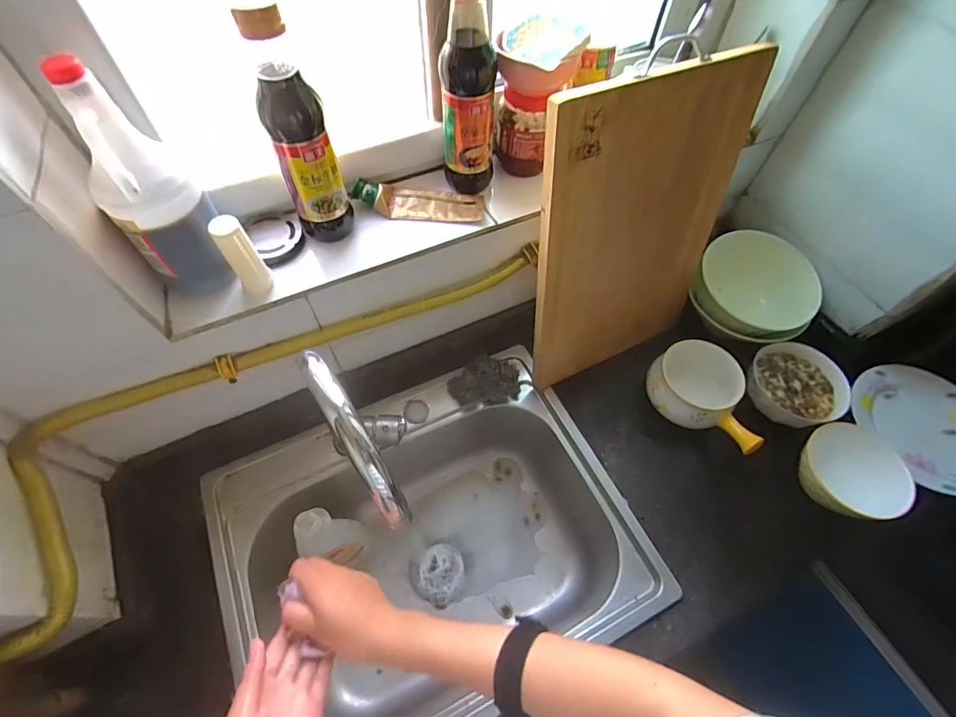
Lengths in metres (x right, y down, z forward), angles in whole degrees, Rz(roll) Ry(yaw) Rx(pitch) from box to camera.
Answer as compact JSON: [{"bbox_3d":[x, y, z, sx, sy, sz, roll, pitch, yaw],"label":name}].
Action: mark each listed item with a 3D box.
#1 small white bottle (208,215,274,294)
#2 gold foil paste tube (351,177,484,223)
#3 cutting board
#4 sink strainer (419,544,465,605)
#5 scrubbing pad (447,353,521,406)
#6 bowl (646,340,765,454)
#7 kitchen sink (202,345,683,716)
[{"bbox_3d":[-0.249,-0.108,0.473,0.032,0.084,0.029,-29,64,-18],"label":"small white bottle"},{"bbox_3d":[-0.074,-0.213,0.578,0.162,0.032,0.060,2,59,-1],"label":"gold foil paste tube"},{"bbox_3d":[0.221,-0.154,0.611,0.312,0.431,0.020,-24,51,-17],"label":"cutting board"},{"bbox_3d":[-0.062,0.368,0.762,0.074,0.008,0.089,-1,59,-3],"label":"sink strainer"},{"bbox_3d":[0.013,0.034,0.722,0.116,0.038,0.072,-8,59,-7],"label":"scrubbing pad"},{"bbox_3d":[0.361,0.068,0.713,0.132,0.112,0.177,-37,67,-22],"label":"bowl"},{"bbox_3d":[-0.064,0.288,0.689,0.526,0.224,0.419,-23,62,-15],"label":"kitchen sink"}]

